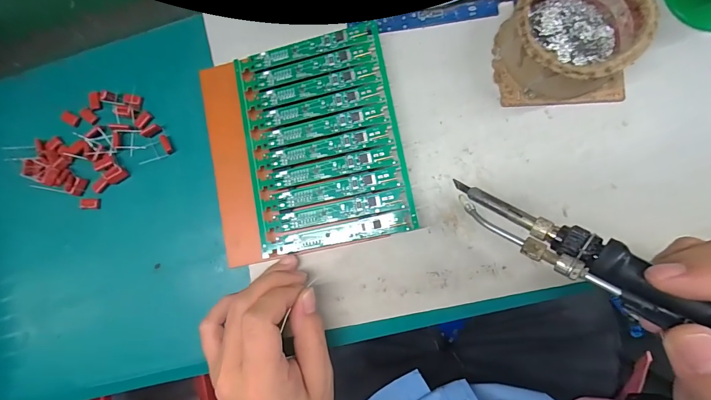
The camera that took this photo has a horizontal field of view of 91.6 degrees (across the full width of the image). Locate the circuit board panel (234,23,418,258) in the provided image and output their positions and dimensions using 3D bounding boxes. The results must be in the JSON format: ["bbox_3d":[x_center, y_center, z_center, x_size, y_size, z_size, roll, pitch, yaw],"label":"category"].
[{"bbox_3d":[-0.027,-0.047,0.271,0.119,0.005,0.160,-11,83,6],"label":"circuit board panel"}]

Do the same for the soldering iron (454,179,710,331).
[{"bbox_3d":[0.144,0.048,0.156,0.220,0.019,0.026,34,90,32],"label":"soldering iron"}]

